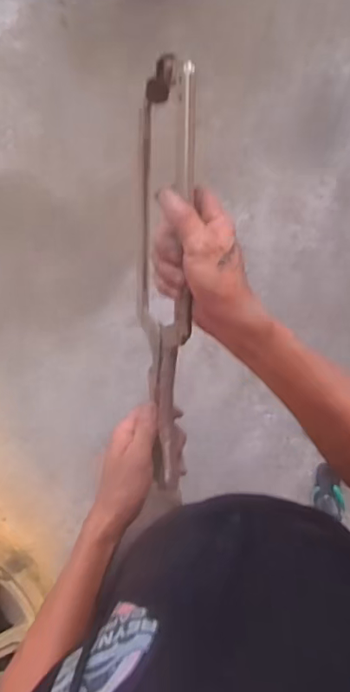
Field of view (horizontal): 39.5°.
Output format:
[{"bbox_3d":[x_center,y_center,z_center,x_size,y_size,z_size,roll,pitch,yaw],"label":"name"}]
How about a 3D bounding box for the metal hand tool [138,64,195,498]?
[{"bbox_3d":[-0.013,-0.066,0.501,0.062,0.139,0.395,1,98,2],"label":"metal hand tool"}]

